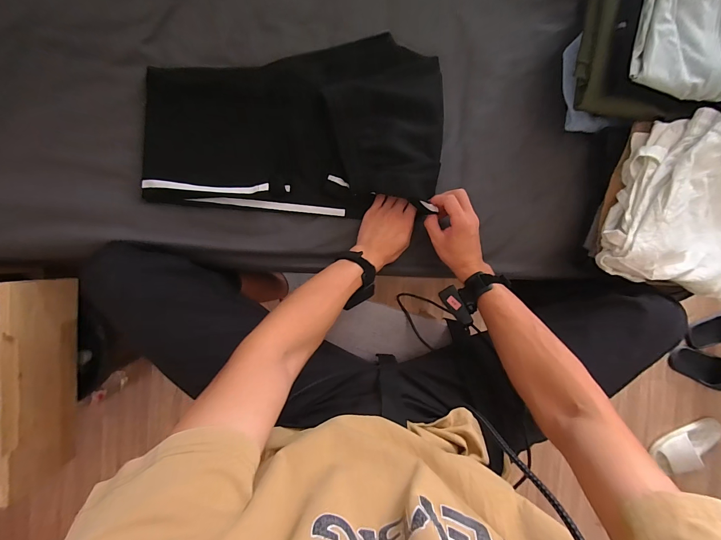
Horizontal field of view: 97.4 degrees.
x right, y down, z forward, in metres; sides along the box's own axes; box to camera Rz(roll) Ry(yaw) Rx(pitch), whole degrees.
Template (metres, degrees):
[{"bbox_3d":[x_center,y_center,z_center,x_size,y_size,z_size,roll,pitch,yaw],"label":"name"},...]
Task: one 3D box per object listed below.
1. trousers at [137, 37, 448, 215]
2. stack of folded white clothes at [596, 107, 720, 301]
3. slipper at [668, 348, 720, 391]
[{"bbox_3d":[-0.122,-0.243,0.552,0.520,0.047,0.281,-1,92,-1],"label":"trousers"},{"bbox_3d":[0.560,-0.102,0.505,0.291,0.064,0.273,13,92,-2],"label":"stack of folded white clothes"},{"bbox_3d":[1.142,0.330,1.028,0.246,0.053,0.103,20,92,-2],"label":"slipper"}]

